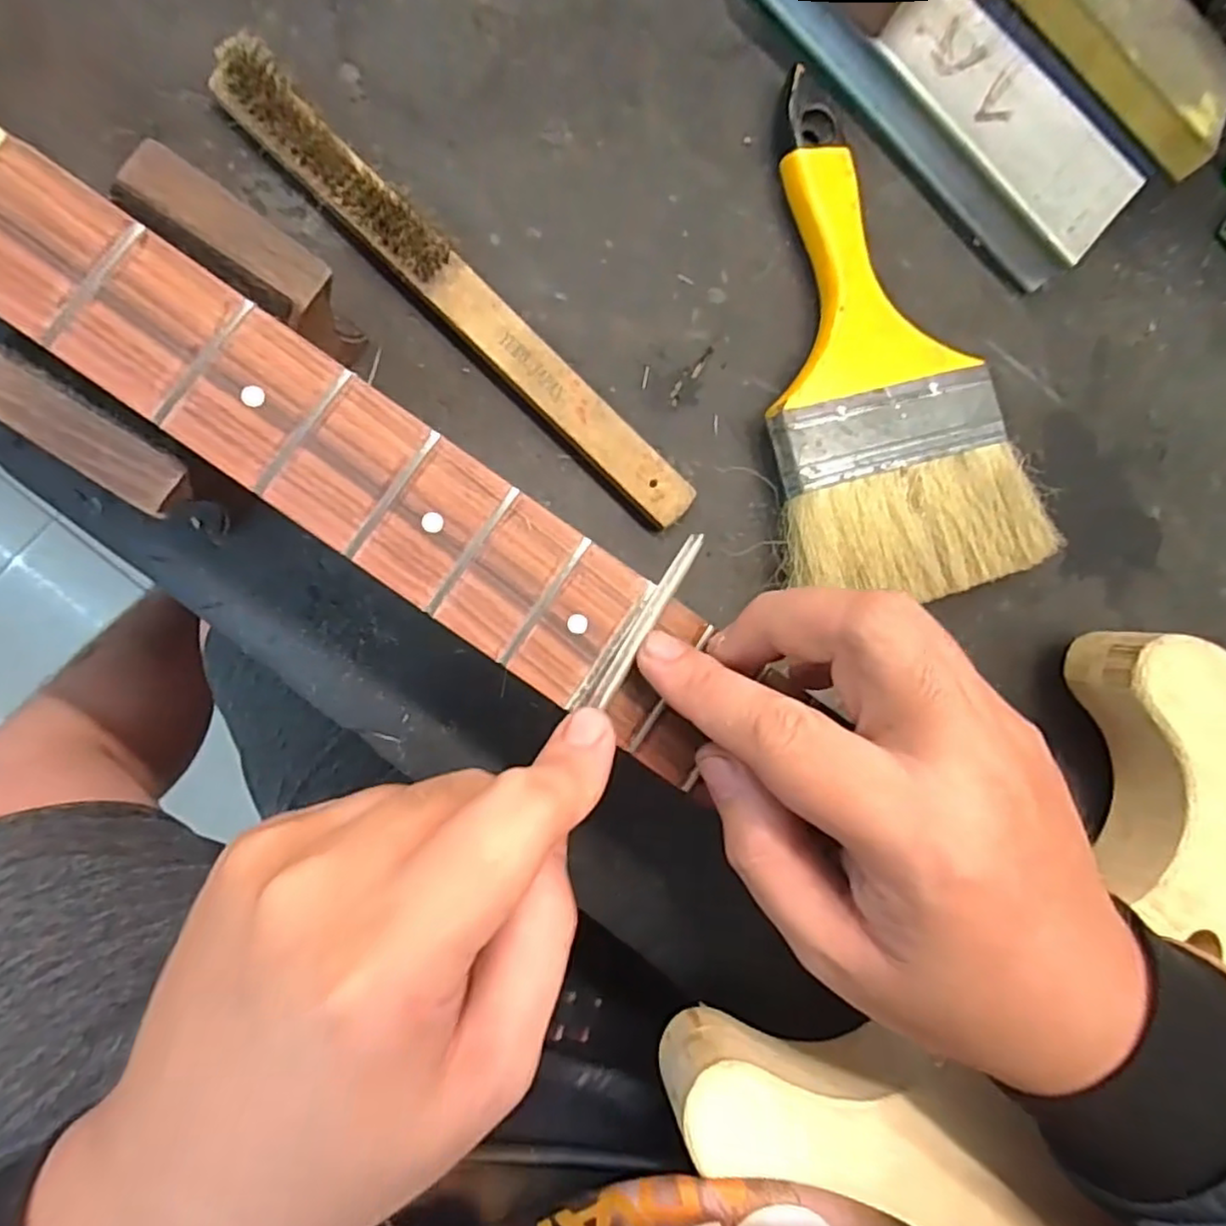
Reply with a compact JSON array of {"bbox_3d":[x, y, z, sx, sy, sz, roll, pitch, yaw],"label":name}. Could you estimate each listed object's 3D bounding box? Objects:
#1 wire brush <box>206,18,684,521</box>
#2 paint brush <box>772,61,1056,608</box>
[{"bbox_3d":[-0.056,-0.121,0.263,0.230,0.020,0.024,43,86,-7],"label":"wire brush"},{"bbox_3d":[0.114,-0.110,0.283,0.105,0.030,0.202,-8,93,-8],"label":"paint brush"}]

